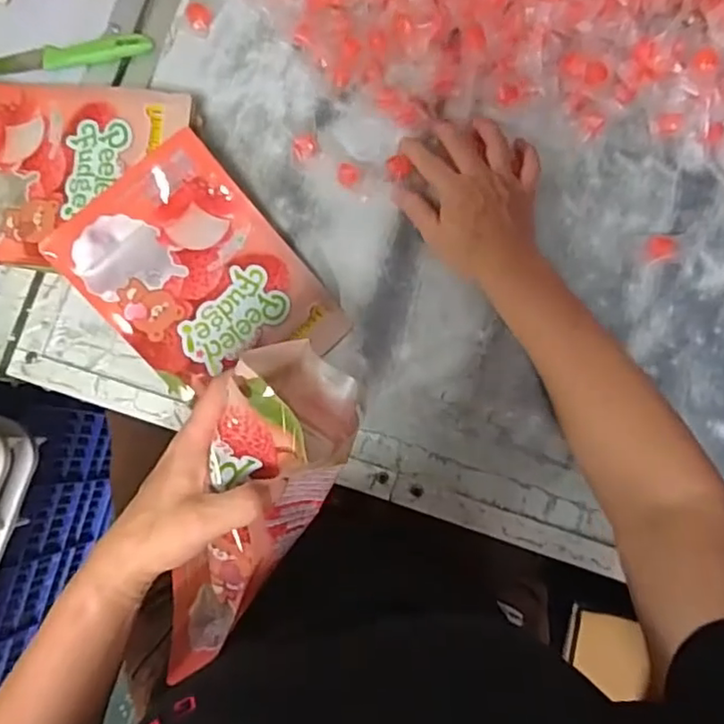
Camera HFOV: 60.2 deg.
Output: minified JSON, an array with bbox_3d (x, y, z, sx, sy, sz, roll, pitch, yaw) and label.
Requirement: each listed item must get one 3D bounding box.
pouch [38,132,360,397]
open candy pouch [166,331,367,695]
[{"bbox_3d":[-0.136,-0.070,0.544,0.167,0.030,0.212,-40,100,-7],"label":"pouch"},{"bbox_3d":[-0.068,0.100,0.411,0.077,0.084,0.219,22,98,3],"label":"open candy pouch"}]

